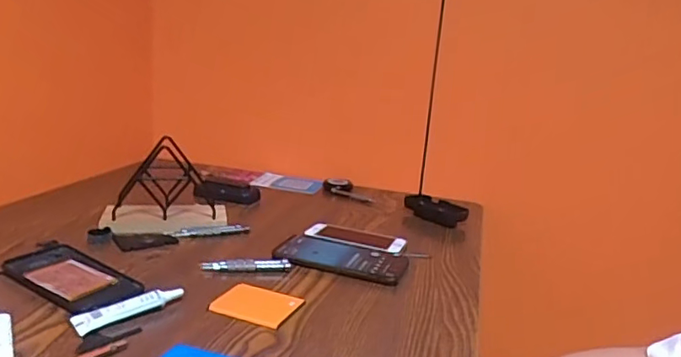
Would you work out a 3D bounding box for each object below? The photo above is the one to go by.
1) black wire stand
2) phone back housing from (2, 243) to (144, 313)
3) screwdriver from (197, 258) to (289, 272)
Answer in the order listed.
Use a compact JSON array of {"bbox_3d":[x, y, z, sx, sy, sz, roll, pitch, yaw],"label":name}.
[{"bbox_3d":[-0.252,0.005,0.783,0.135,0.109,0.096,-1,15,-20],"label":"black wire stand"},{"bbox_3d":[-0.297,0.105,0.596,0.170,0.012,0.074,13,17,32],"label":"phone back housing"},{"bbox_3d":[-0.113,0.103,0.655,0.104,0.015,0.012,2,15,-11],"label":"screwdriver"}]

